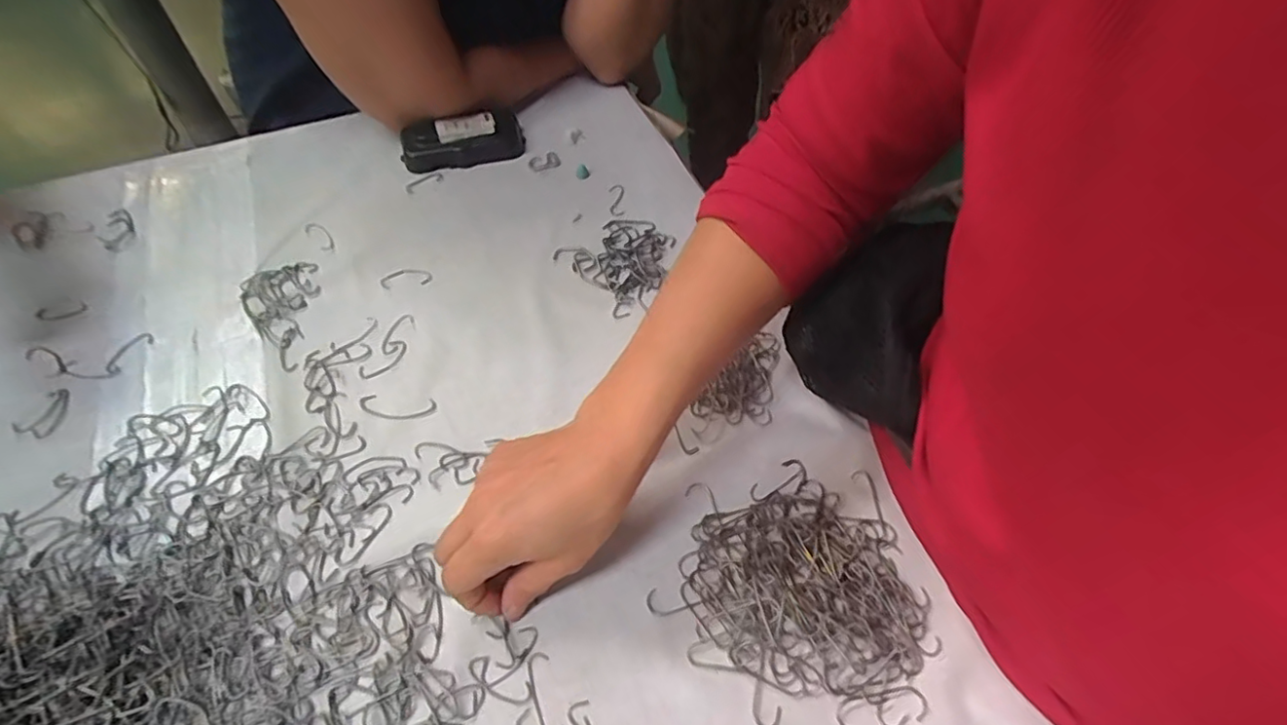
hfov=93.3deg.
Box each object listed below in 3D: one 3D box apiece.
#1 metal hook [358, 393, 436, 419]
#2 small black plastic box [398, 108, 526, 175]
[{"bbox_3d":[-0.165,0.030,0.408,0.051,0.004,0.017,5,55,2],"label":"metal hook"},{"bbox_3d":[-0.163,-0.202,0.552,0.108,0.030,0.042,-19,58,-14],"label":"small black plastic box"}]

